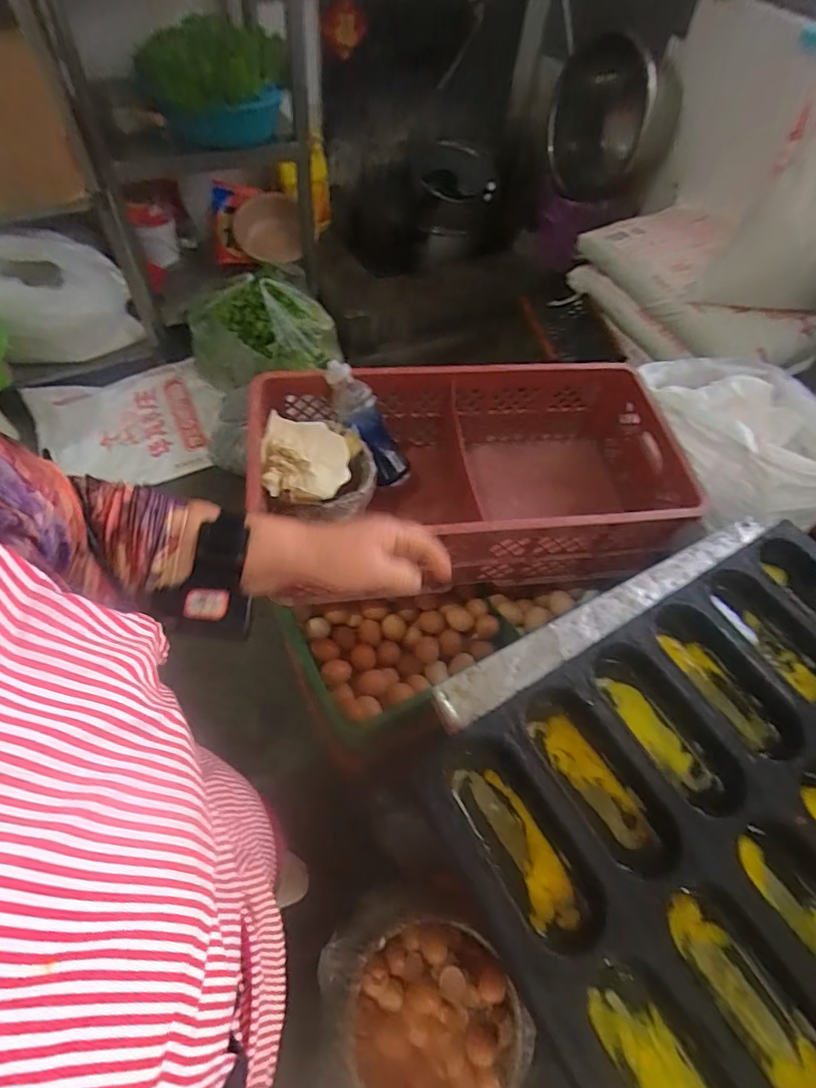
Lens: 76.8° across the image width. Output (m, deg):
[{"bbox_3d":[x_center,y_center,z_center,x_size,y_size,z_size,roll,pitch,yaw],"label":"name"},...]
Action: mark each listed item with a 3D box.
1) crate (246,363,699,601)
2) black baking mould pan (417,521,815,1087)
[{"bbox_3d":[0.107,-0.112,0.863,0.681,0.201,0.338,-6,59,-9],"label":"crate"},{"bbox_3d":[0.353,0.244,0.515,0.602,0.050,0.418,-26,64,-19],"label":"black baking mould pan"}]

